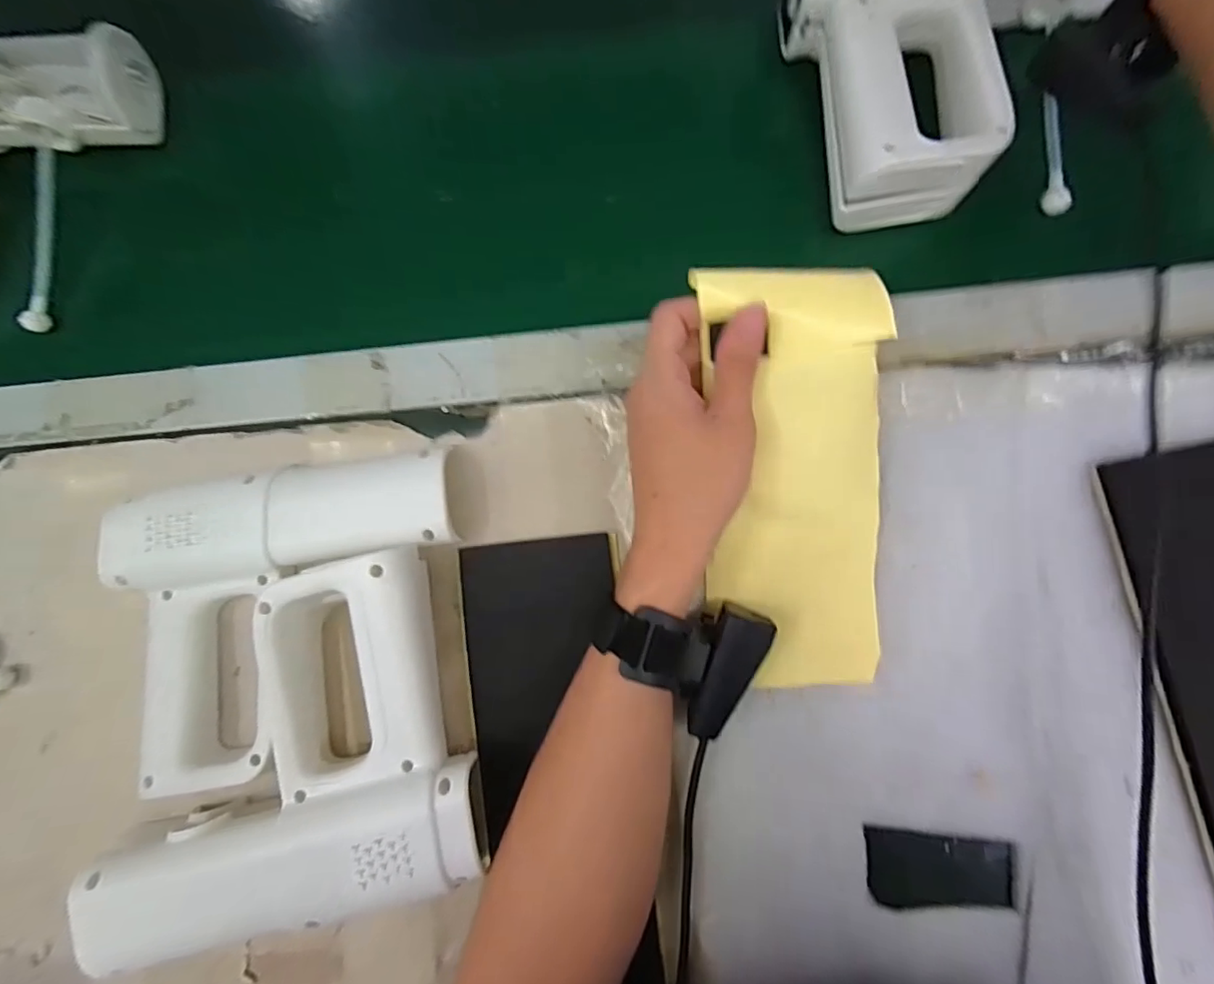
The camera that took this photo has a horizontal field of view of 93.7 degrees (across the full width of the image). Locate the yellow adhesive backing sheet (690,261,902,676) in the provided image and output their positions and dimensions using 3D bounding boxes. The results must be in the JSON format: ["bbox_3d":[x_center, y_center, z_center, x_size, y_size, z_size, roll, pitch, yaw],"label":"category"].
[{"bbox_3d":[0.106,-0.001,0.319,0.095,0.012,0.235,-6,102,1],"label":"yellow adhesive backing sheet"}]

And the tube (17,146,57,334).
[{"bbox_3d":[-0.368,-0.162,0.367,0.015,0.015,0.115,1,85,2],"label":"tube"}]

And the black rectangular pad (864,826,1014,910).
[{"bbox_3d":[0.188,0.213,0.319,0.082,0.007,0.037,3,85,2],"label":"black rectangular pad"}]

